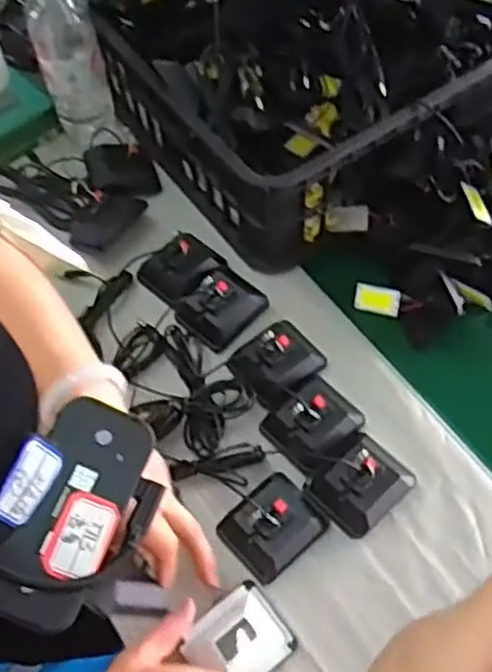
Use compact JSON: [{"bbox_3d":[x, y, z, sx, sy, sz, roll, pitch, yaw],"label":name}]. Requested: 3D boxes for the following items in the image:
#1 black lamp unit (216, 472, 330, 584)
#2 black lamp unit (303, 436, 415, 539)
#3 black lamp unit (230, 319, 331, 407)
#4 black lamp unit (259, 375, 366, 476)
[{"bbox_3d":[0.023,0.152,0.613,0.078,0.052,0.069,-37,62,-18],"label":"black lamp unit"},{"bbox_3d":[0.099,0.119,0.622,0.080,0.050,0.067,-39,63,-18],"label":"black lamp unit"},{"bbox_3d":[0.030,0.017,0.697,0.074,0.034,0.084,36,67,24],"label":"black lamp unit"},{"bbox_3d":[0.062,0.073,0.655,0.080,0.041,0.070,-37,64,-19],"label":"black lamp unit"}]

